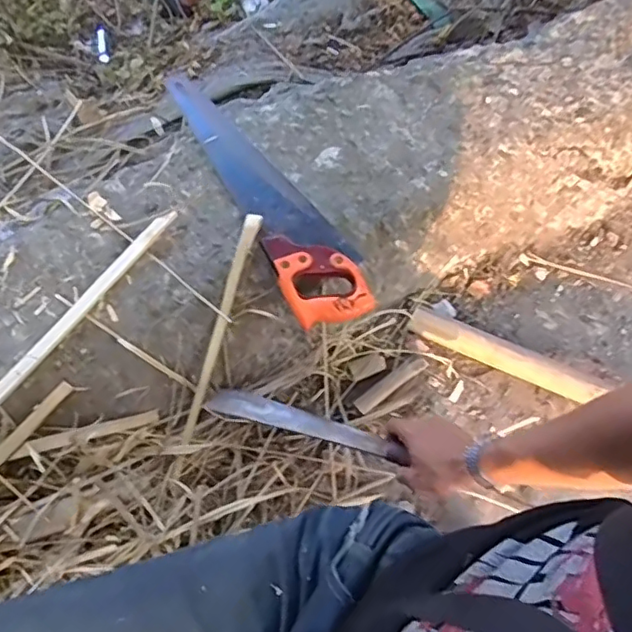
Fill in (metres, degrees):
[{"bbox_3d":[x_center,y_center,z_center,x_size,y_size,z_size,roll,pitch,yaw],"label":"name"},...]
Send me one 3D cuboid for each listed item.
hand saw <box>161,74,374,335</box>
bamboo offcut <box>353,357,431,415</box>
[{"bbox_3d":[-0.081,-0.205,0.887,0.137,0.036,0.522,-28,70,-11],"label":"hand saw"},{"bbox_3d":[0.115,0.100,0.881,0.125,0.009,0.025,-34,71,-13],"label":"bamboo offcut"}]

